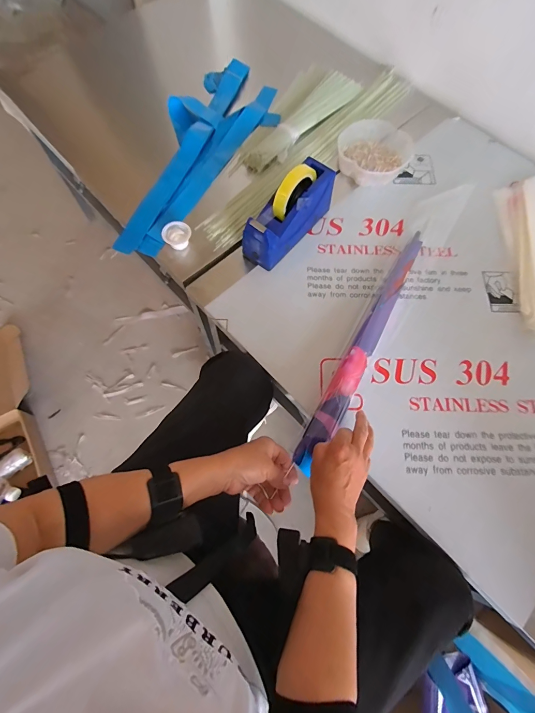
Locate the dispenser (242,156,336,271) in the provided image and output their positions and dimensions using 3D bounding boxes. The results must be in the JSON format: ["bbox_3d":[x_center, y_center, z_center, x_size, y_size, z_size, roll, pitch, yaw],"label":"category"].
[{"bbox_3d":[0.043,-0.274,0.635,0.067,0.127,0.202,38,75,13],"label":"dispenser"}]

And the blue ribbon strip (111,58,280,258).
[{"bbox_3d":[-0.170,-0.465,0.757,0.205,0.025,0.574,26,72,9],"label":"blue ribbon strip"}]

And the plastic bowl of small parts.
[{"bbox_3d":[0.238,-0.450,0.737,0.165,0.040,0.148,-29,73,-10],"label":"plastic bowl of small parts"}]

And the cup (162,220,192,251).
[{"bbox_3d":[-0.178,-0.239,0.673,0.053,0.037,0.048,-26,72,-9],"label":"cup"}]

